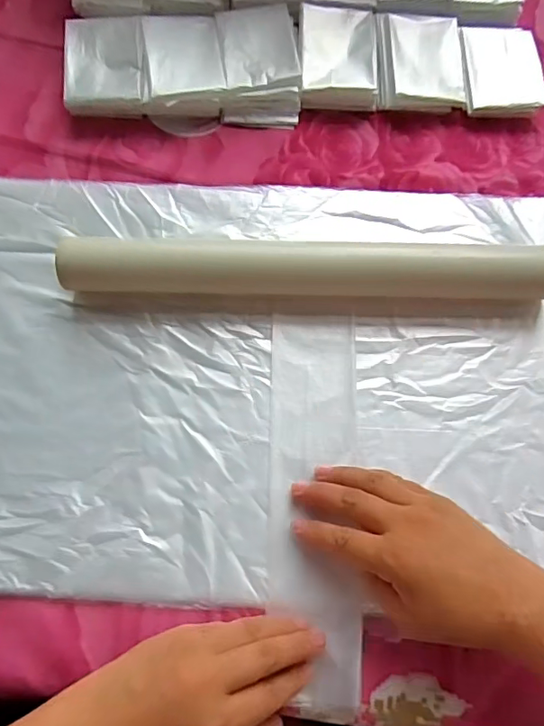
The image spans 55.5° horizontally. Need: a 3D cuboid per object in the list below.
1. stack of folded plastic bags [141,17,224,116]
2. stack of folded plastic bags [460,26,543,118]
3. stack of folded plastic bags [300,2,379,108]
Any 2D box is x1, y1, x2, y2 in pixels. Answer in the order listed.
[{"bbox_3d":[-0.074,-0.248,0.438,0.063,0.025,0.090,-6,75,-2],"label":"stack of folded plastic bags"},{"bbox_3d":[0.196,-0.251,0.445,0.066,0.019,0.087,-4,75,-1],"label":"stack of folded plastic bags"},{"bbox_3d":[0.056,-0.262,0.443,0.063,0.024,0.087,-1,75,0],"label":"stack of folded plastic bags"}]

